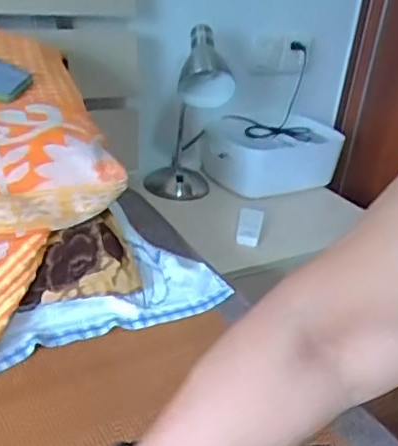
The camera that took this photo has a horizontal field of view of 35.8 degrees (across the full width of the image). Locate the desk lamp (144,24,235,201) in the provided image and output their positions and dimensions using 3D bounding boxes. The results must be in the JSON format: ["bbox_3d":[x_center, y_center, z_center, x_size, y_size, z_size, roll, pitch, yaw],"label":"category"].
[{"bbox_3d":[-0.019,-0.221,1.280,0.155,0.337,0.246,6,26,-4],"label":"desk lamp"}]

